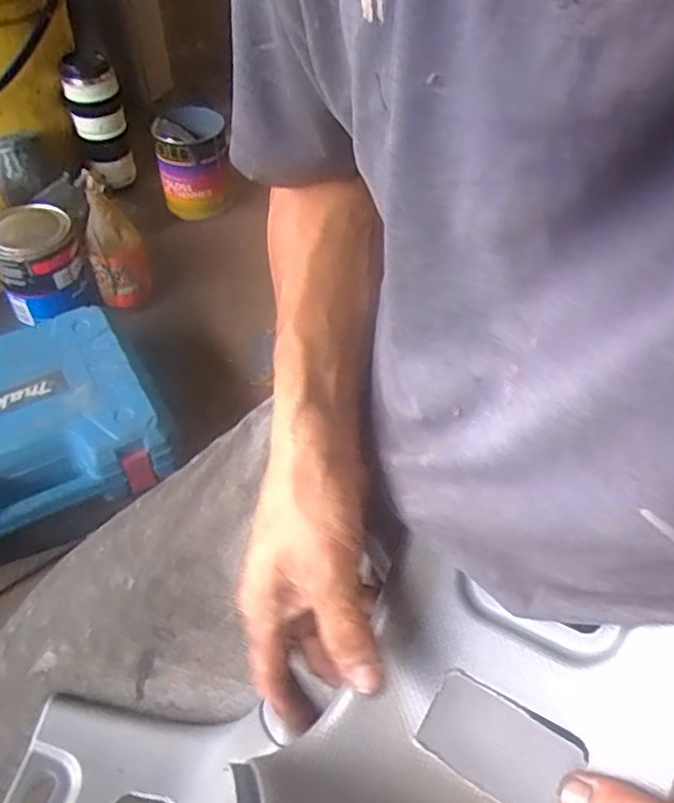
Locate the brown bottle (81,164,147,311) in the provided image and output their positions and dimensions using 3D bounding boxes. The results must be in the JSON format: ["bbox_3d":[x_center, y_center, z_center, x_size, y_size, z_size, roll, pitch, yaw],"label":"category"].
[{"bbox_3d":[-0.276,-0.194,0.841,0.061,0.159,0.050,5,49,4],"label":"brown bottle"}]

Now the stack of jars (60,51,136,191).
[{"bbox_3d":[-0.356,-0.418,1.018,0.075,0.170,0.076,-16,50,-14],"label":"stack of jars"}]

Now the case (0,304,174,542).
[{"bbox_3d":[-0.338,0.034,0.717,0.277,0.085,0.239,-23,53,-20],"label":"case"}]

